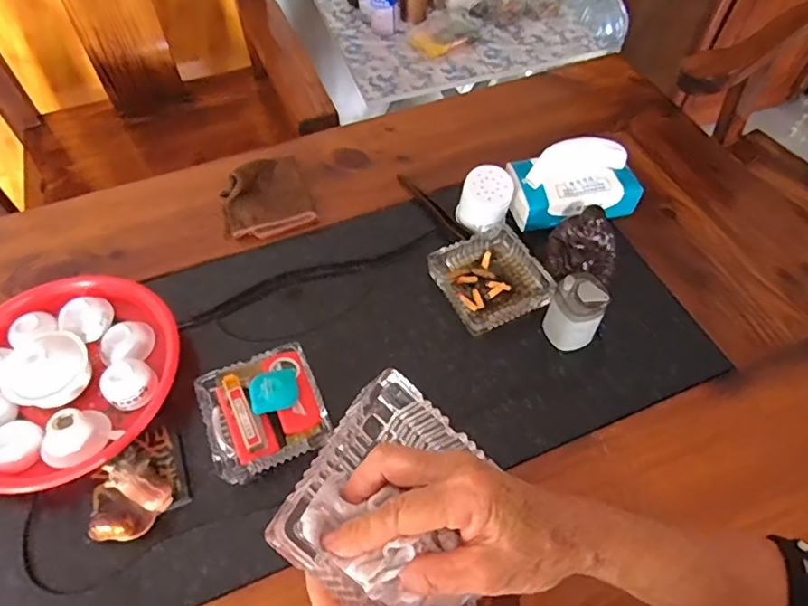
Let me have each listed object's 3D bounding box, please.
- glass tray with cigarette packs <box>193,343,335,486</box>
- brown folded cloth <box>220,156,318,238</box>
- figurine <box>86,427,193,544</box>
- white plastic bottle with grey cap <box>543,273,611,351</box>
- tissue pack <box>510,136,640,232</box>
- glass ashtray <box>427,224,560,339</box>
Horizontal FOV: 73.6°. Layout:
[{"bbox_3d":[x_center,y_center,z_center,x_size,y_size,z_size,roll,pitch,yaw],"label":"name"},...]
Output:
[{"bbox_3d":[-0.153,0.111,0.582,0.123,0.062,0.124,-20,58,-13],"label":"glass tray with cigarette packs"},{"bbox_3d":[-0.196,-0.153,0.757,0.124,0.038,0.128,-18,58,-11],"label":"brown folded cloth"},{"bbox_3d":[-0.273,0.177,0.542,0.092,0.048,0.103,-24,59,-15],"label":"figurine"},{"bbox_3d":[0.197,0.010,0.621,0.060,0.086,0.051,20,59,14],"label":"white plastic bottle with grey cap"},{"bbox_3d":[0.227,-0.156,0.717,0.166,0.092,0.090,-1,56,-1],"label":"tissue pack"},{"bbox_3d":[0.108,-0.030,0.685,0.122,0.038,0.126,-23,60,-15],"label":"glass ashtray"}]

